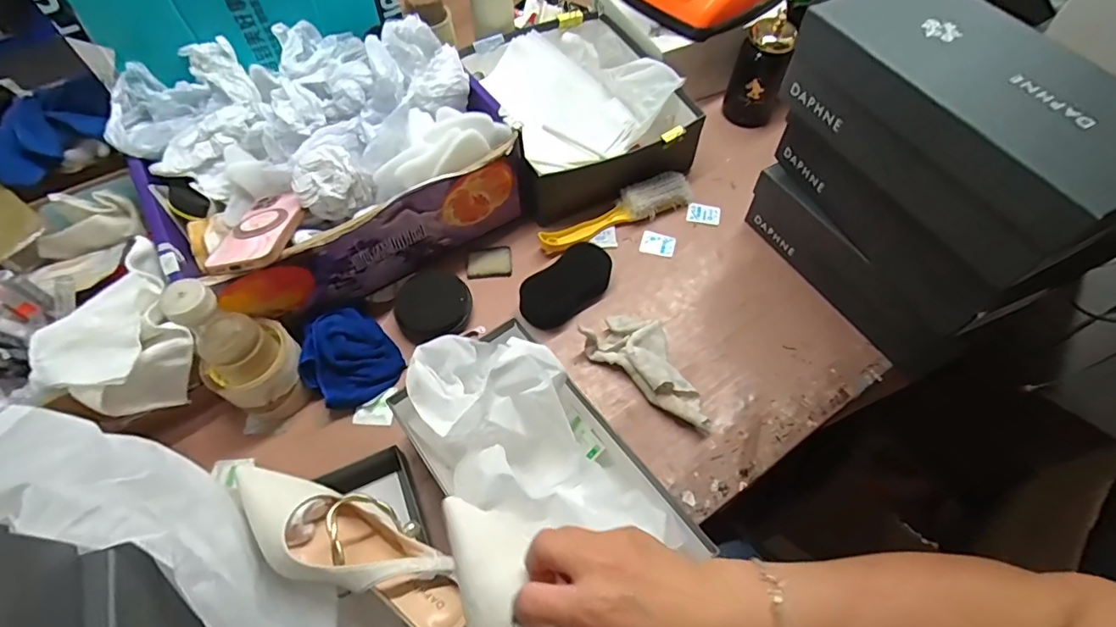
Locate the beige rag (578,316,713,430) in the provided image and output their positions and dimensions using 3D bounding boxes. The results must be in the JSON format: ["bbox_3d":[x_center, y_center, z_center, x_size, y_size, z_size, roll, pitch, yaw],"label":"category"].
[{"bbox_3d":[0.114,0.055,0.600,0.165,0.027,0.079,37,66,20],"label":"beige rag"}]

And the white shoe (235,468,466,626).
[{"bbox_3d":[-0.191,0.205,0.467,0.244,0.070,0.079,21,61,12],"label":"white shoe"}]

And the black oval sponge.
[{"bbox_3d":[0.011,-0.037,0.658,0.123,0.042,0.060,-33,65,-18],"label":"black oval sponge"}]

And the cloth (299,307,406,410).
[{"bbox_3d":[-0.242,0.049,0.599,0.101,0.050,0.103,-37,66,-19],"label":"cloth"}]

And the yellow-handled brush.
[{"bbox_3d":[0.078,-0.139,0.723,0.227,0.031,0.053,-23,62,-13],"label":"yellow-handled brush"}]

